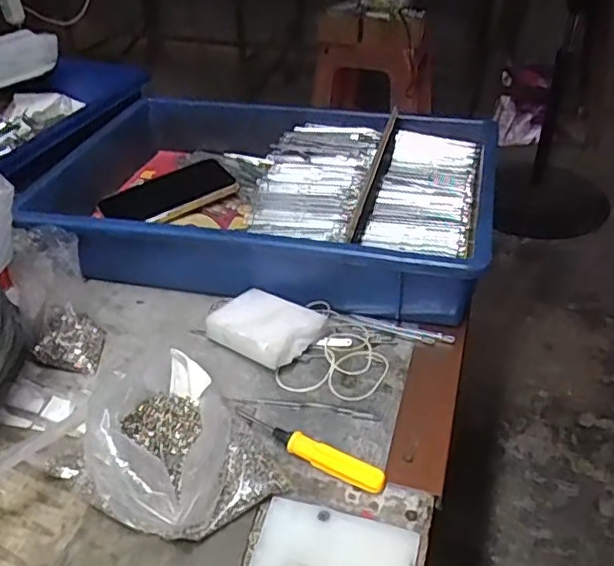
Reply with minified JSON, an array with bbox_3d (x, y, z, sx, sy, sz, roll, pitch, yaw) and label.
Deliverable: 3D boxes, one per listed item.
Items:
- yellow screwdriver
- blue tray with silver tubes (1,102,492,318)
[{"bbox_3d":[0.000,0.113,0.430,0.118,0.012,0.018,19,42,24],"label":"yellow screwdriver"},{"bbox_3d":[-0.042,-0.079,0.634,0.431,0.091,0.294,8,38,12],"label":"blue tray with silver tubes"}]

